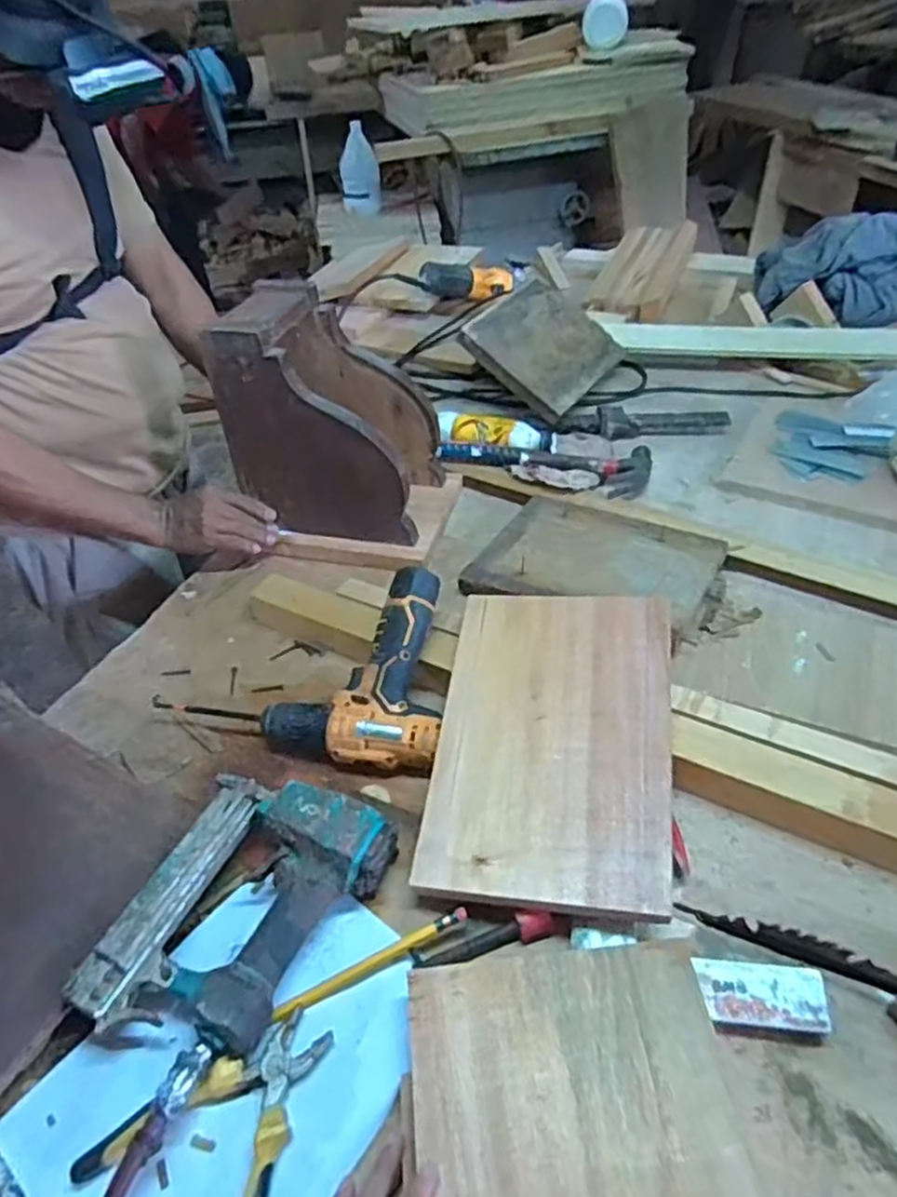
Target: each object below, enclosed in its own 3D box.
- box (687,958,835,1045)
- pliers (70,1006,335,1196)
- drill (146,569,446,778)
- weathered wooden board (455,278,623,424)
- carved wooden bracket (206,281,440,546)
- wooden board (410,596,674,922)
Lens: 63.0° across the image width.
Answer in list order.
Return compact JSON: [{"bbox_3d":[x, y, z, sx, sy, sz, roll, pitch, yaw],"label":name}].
[{"bbox_3d":[0.224,0.290,0.528,0.087,0.023,0.043,2,43,9],"label":"box"},{"bbox_3d":[-0.150,0.354,0.492,0.132,0.030,0.157,24,50,29],"label":"pliers"},{"bbox_3d":[-0.111,0.072,0.738,0.210,0.101,0.180,0,43,6],"label":"drill"},{"bbox_3d":[0.163,-0.418,1.199,0.209,0.022,0.269,43,57,5],"label":"weathered wooden board"},{"bbox_3d":[-0.145,-0.227,0.916,0.222,0.262,0.170,4,43,12],"label":"carved wooden bracket"},{"bbox_3d":[0.094,0.119,0.656,0.201,0.011,0.302,1,51,16],"label":"wooden board"}]

